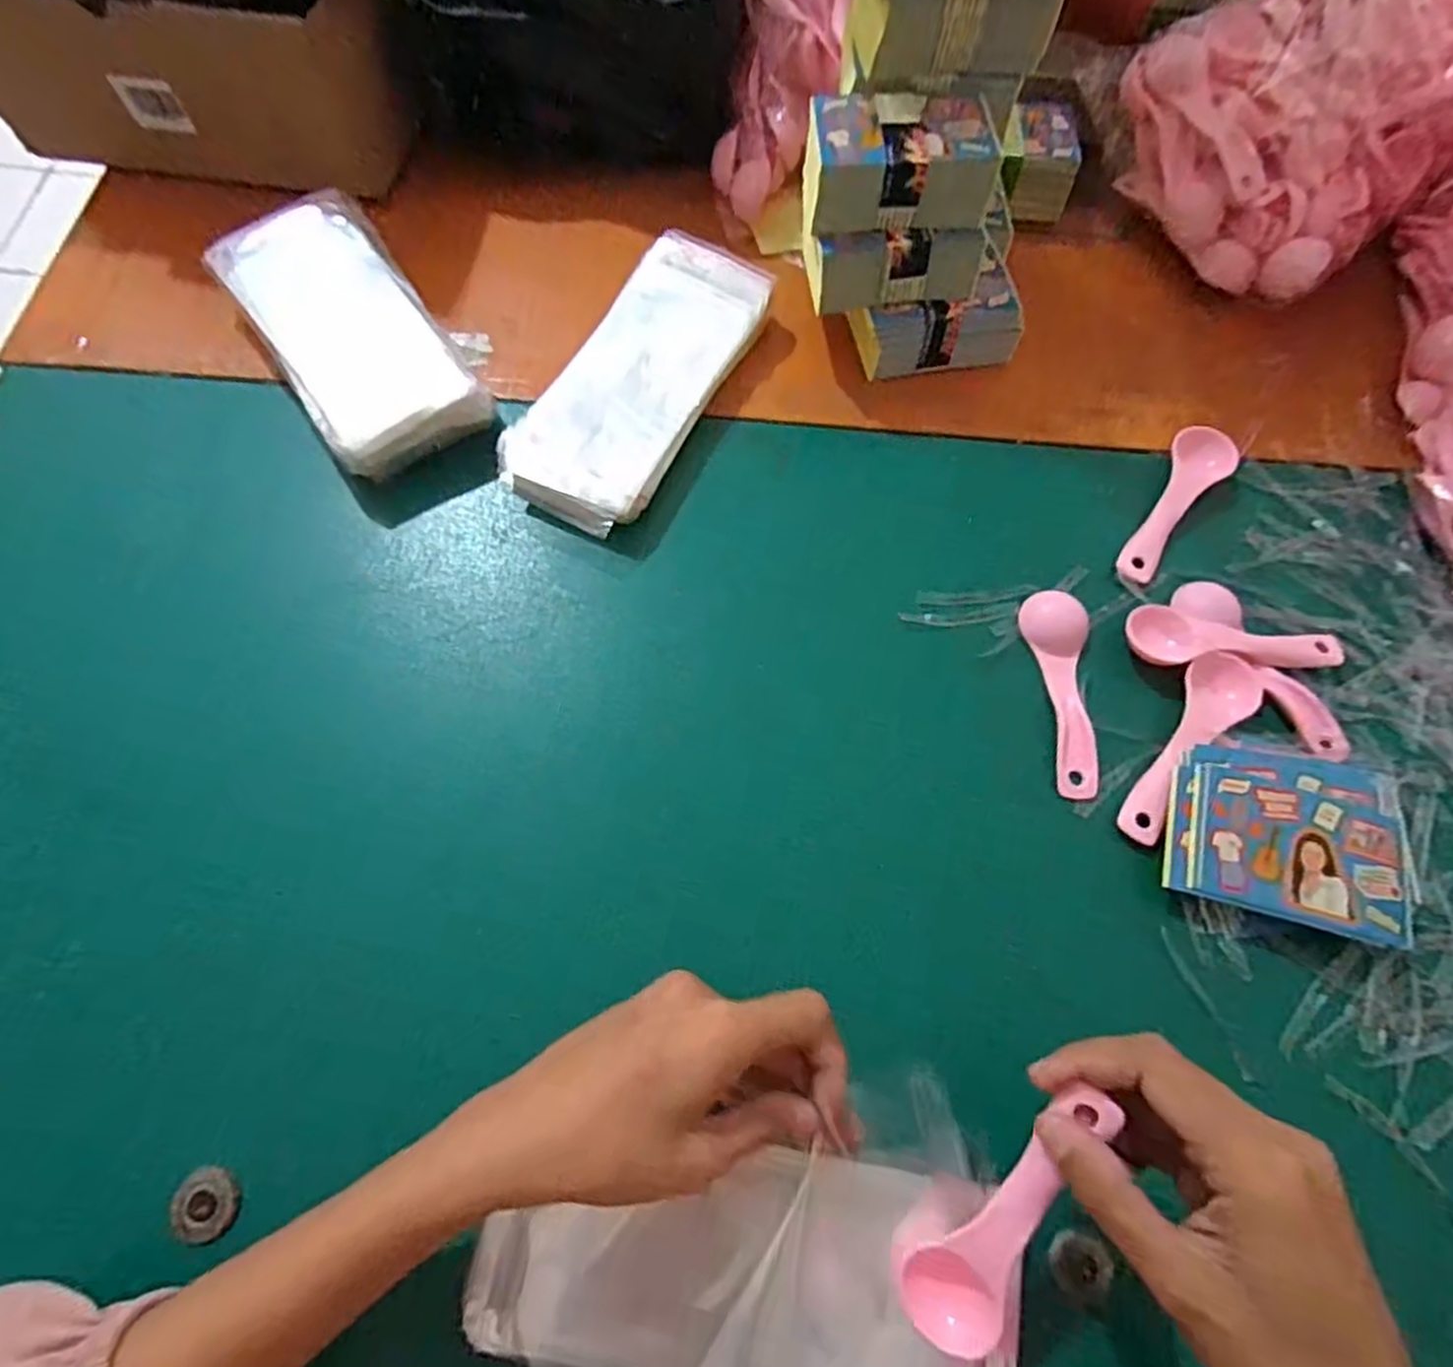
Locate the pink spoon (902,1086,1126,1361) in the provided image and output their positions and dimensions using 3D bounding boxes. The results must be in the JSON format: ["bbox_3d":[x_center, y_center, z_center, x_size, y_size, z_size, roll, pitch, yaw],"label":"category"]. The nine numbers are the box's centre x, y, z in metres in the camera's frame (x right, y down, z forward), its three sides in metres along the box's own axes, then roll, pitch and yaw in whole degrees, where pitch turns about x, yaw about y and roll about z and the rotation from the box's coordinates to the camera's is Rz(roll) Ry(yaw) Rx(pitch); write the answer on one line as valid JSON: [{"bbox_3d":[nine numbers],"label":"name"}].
[{"bbox_3d":[0.098,0.183,0.267,0.030,0.014,0.107,31,98,13],"label":"pink spoon"}]

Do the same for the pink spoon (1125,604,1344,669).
[{"bbox_3d":[0.267,-0.019,0.406,0.111,0.011,0.032,8,66,3],"label":"pink spoon"}]

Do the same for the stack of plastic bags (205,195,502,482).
[{"bbox_3d":[-0.215,-0.207,0.448,0.099,0.040,0.189,-34,70,-14],"label":"stack of plastic bags"}]

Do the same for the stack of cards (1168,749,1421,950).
[{"bbox_3d":[0.266,0.069,0.364,0.109,0.013,0.087,15,64,7],"label":"stack of cards"}]

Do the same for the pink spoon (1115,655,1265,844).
[{"bbox_3d":[0.230,0.027,0.388,0.033,0.010,0.118,41,72,16],"label":"pink spoon"}]

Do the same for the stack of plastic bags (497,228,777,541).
[{"bbox_3d":[-0.049,-0.178,0.449,0.083,0.027,0.199,28,68,12],"label":"stack of plastic bags"}]

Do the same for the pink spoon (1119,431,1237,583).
[{"bbox_3d":[0.254,-0.105,0.442,0.034,0.018,0.107,38,71,15],"label":"pink spoon"}]

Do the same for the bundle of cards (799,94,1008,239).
[{"bbox_3d":[0.090,-0.278,0.413,0.096,0.034,0.059,-1,68,-3],"label":"bundle of cards"}]

